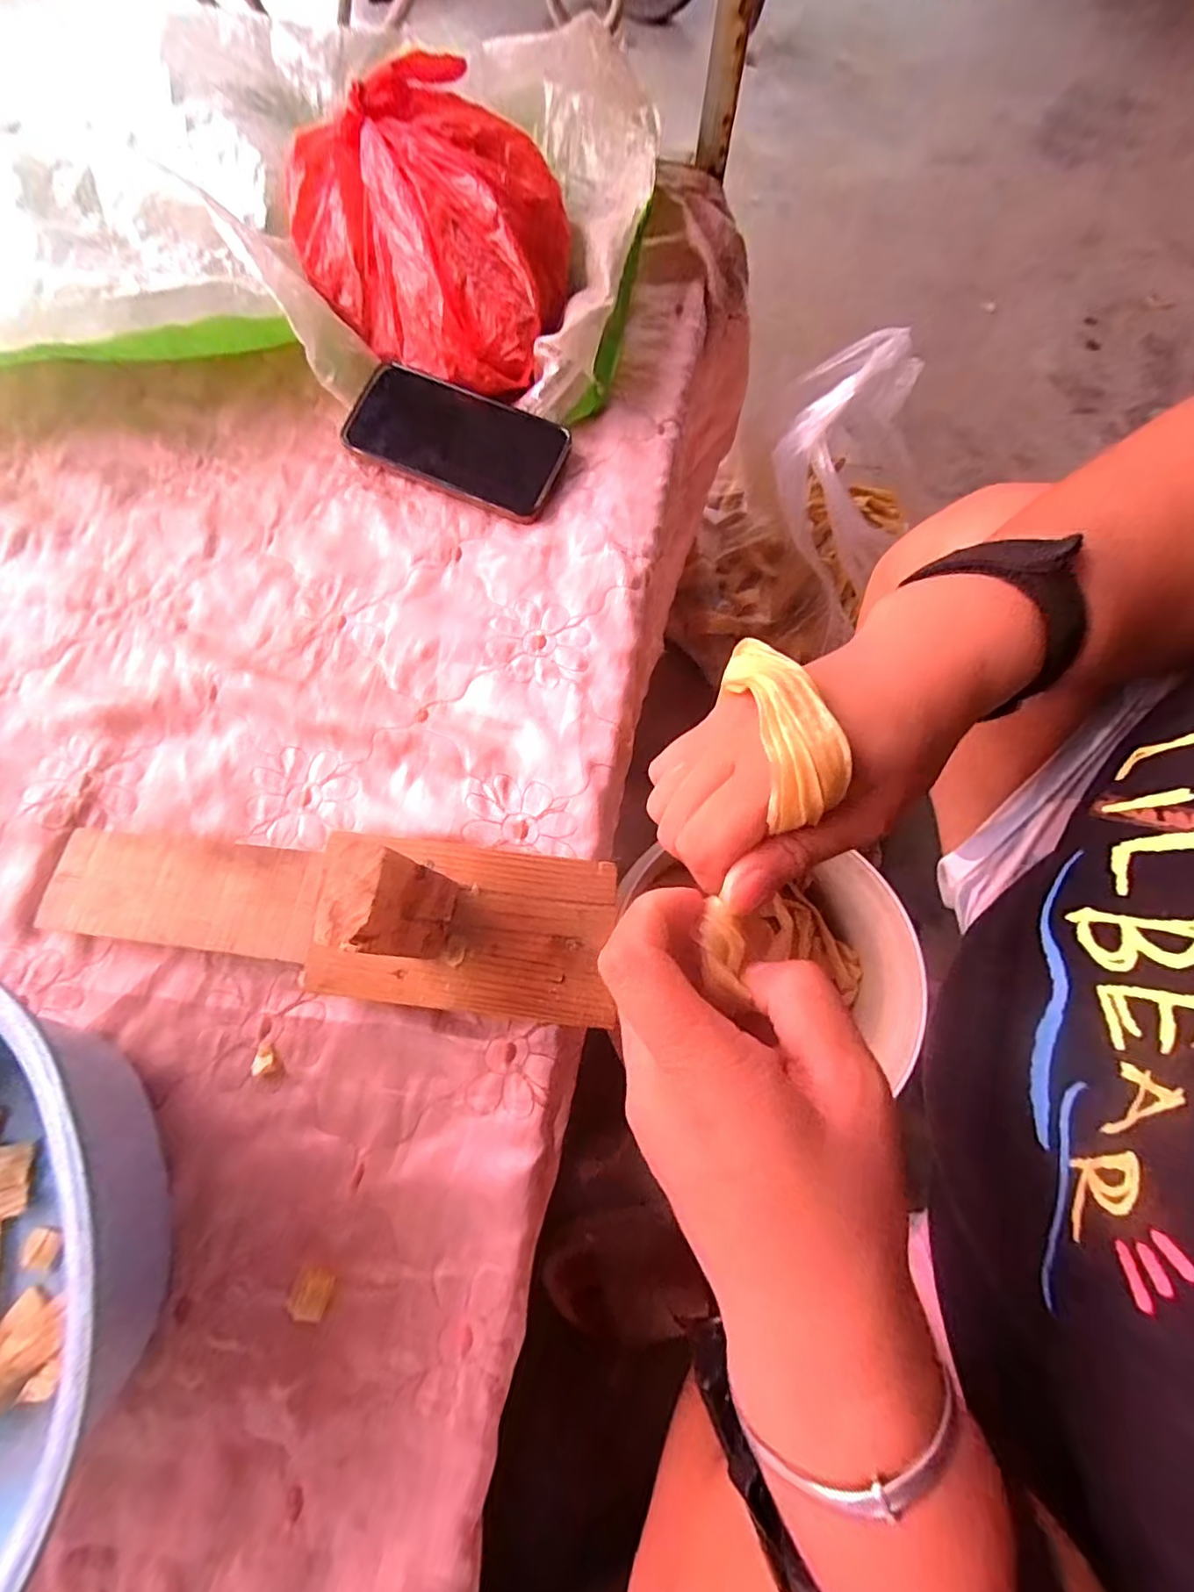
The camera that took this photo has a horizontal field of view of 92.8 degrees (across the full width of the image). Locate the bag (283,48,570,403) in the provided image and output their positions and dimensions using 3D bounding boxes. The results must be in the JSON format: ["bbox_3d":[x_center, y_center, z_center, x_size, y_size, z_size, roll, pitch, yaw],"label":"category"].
[{"bbox_3d":[-0.109,-0.424,0.432,0.234,0.098,0.191,40,78,11],"label":"bag"}]

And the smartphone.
[{"bbox_3d":[-0.104,-0.266,0.424,0.154,0.013,0.078,24,92,3],"label":"smartphone"}]

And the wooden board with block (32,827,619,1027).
[{"bbox_3d":[-0.154,0.050,0.281,0.316,0.125,0.083,7,74,2],"label":"wooden board with block"}]

